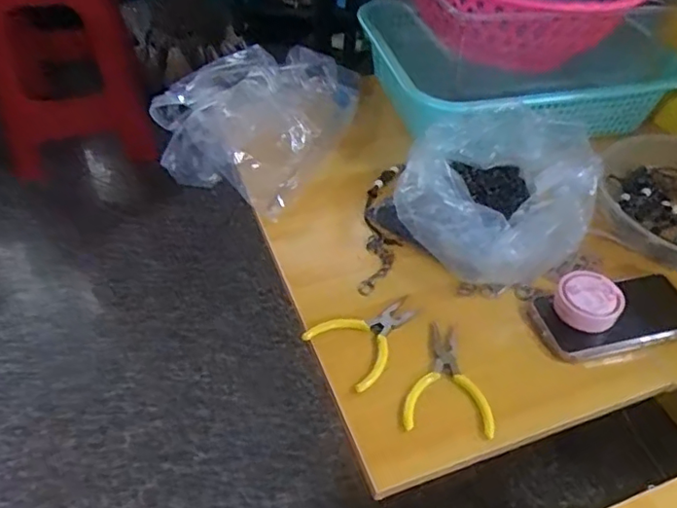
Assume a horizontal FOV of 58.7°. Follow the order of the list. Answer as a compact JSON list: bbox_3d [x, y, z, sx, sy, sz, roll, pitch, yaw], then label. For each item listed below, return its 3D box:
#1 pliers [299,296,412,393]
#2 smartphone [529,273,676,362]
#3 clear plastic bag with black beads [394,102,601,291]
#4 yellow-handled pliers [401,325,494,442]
[{"bbox_3d":[0.028,0.072,0.571,0.076,0.008,0.104,34,53,27],"label":"pliers"},{"bbox_3d":[0.268,0.058,0.585,0.153,0.018,0.076,-9,47,-11],"label":"smartphone"},{"bbox_3d":[0.182,-0.077,0.661,0.191,0.095,0.233,26,50,21],"label":"clear plastic bag with black beads"},{"bbox_3d":[0.100,0.107,0.538,0.072,0.013,0.112,9,46,6],"label":"yellow-handled pliers"}]

